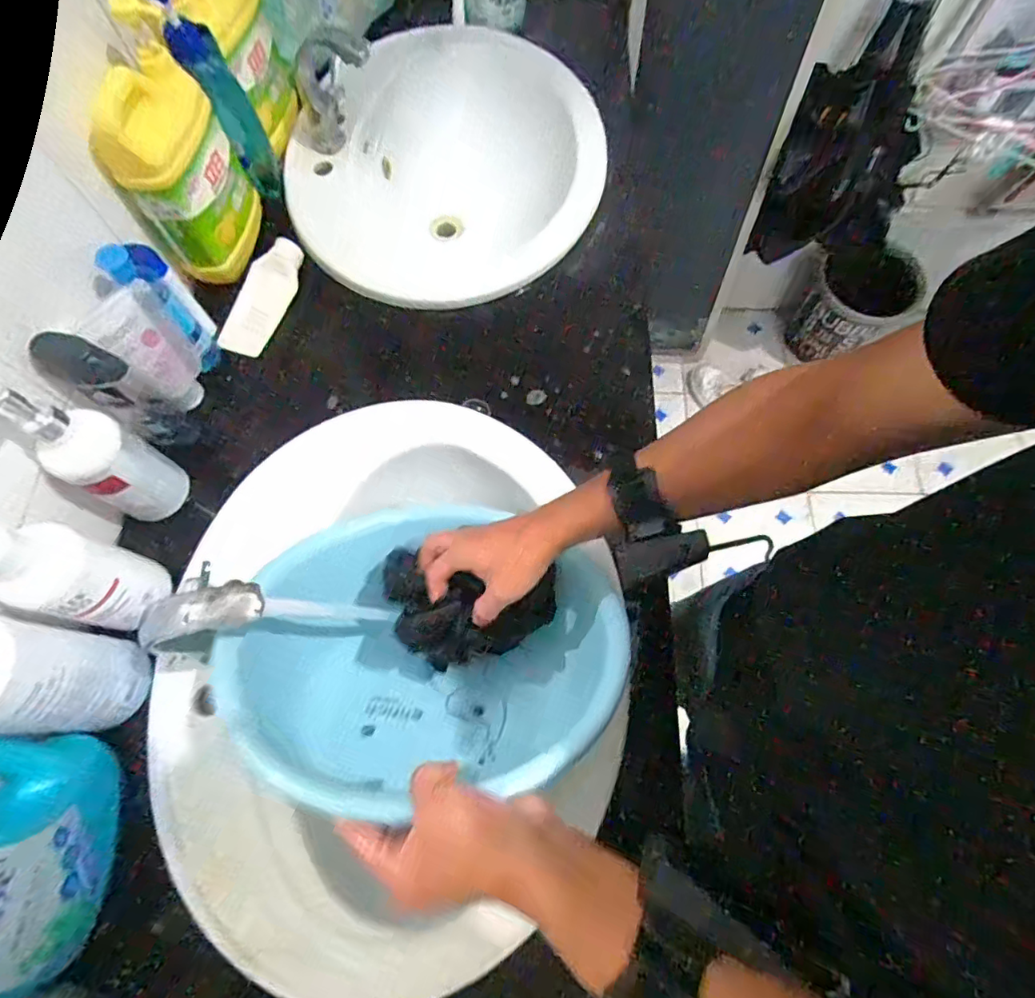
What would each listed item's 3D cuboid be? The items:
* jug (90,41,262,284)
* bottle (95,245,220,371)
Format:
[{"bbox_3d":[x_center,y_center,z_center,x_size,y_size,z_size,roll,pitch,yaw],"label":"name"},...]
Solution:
[{"bbox_3d":[-0.374,-0.372,0.618,0.074,0.191,0.144,5,69,3],"label":"jug"},{"bbox_3d":[-0.383,-0.212,0.603,0.050,0.163,0.065,17,70,7],"label":"bottle"}]

